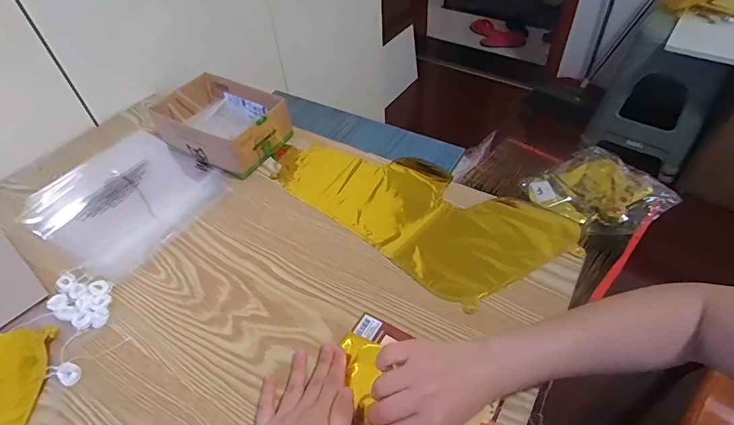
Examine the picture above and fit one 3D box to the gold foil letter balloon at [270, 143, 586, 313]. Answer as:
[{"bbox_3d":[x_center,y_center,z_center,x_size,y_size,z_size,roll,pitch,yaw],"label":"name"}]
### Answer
[{"bbox_3d":[0.047,-0.016,0.565,0.405,0.006,0.189,26,55,25],"label":"gold foil letter balloon"}]

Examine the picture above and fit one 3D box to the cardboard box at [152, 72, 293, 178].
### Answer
[{"bbox_3d":[-0.223,-0.140,0.655,0.182,0.067,0.128,25,54,24],"label":"cardboard box"}]

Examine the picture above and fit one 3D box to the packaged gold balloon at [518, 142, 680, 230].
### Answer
[{"bbox_3d":[0.467,-0.049,0.840,0.211,0.027,0.212,-26,51,-18],"label":"packaged gold balloon"}]

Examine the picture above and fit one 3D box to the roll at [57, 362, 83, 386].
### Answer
[{"bbox_3d":[-0.302,0.163,0.424,0.023,0.011,0.019,19,52,20],"label":"roll"}]

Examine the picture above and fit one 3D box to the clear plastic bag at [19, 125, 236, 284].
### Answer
[{"bbox_3d":[-0.351,-0.028,0.605,0.244,0.009,0.210,25,55,24],"label":"clear plastic bag"}]

